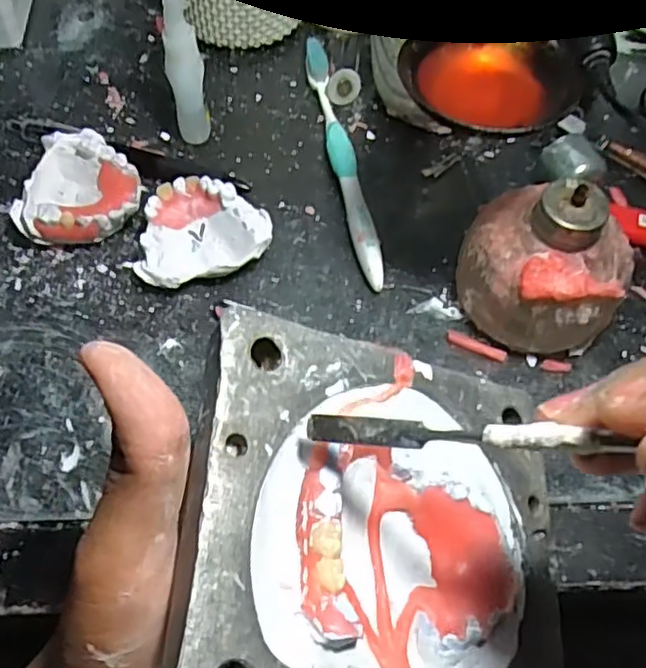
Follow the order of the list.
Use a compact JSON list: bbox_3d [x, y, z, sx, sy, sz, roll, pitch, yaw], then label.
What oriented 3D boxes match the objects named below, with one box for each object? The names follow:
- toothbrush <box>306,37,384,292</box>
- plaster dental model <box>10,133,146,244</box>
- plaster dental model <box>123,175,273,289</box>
[{"bbox_3d":[0.009,-0.106,0.372,0.014,0.013,0.193,-7,60,-7],"label":"toothbrush"},{"bbox_3d":[-0.127,-0.075,0.335,0.061,0.024,0.060,1,60,-2],"label":"plaster dental model"},{"bbox_3d":[-0.059,-0.048,0.323,0.062,0.026,0.056,10,60,3],"label":"plaster dental model"}]

